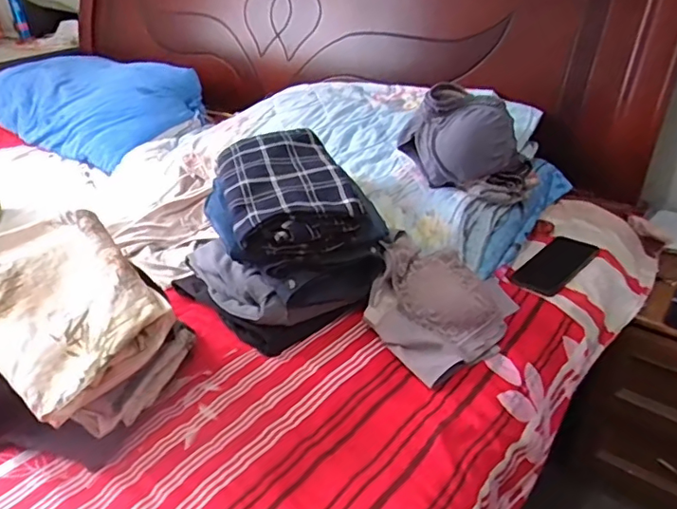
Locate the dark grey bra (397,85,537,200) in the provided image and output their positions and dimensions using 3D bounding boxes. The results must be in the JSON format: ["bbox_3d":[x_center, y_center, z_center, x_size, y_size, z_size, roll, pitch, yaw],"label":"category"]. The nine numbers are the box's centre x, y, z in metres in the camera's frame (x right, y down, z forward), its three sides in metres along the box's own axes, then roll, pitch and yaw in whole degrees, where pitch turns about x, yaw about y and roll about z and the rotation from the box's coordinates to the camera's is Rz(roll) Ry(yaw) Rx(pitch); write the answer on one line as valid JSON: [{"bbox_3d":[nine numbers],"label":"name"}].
[{"bbox_3d":[0.209,-0.177,0.896,0.212,0.153,0.111,11,34,19],"label":"dark grey bra"}]

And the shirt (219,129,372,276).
[{"bbox_3d":[-0.068,-0.096,0.828,0.195,0.083,0.265,-10,33,-13],"label":"shirt"}]

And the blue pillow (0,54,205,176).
[{"bbox_3d":[-0.668,-0.421,1.500,0.627,0.140,0.351,20,38,30],"label":"blue pillow"}]

